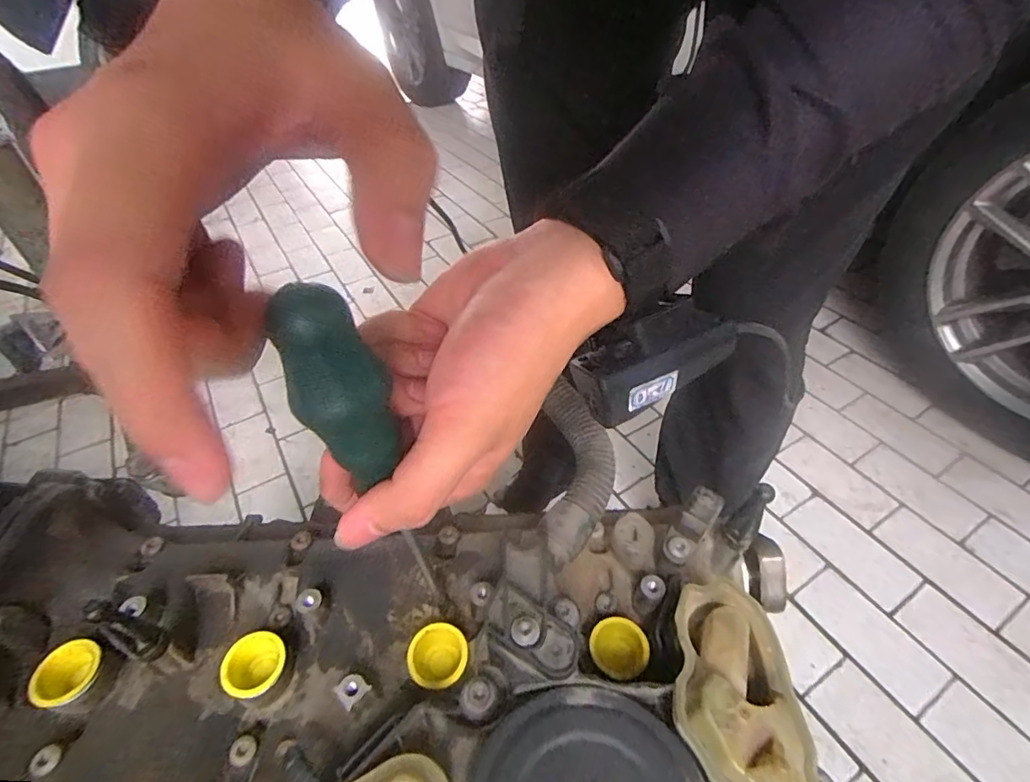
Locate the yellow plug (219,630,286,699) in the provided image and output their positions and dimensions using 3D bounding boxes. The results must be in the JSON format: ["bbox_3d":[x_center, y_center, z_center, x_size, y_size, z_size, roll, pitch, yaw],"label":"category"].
[{"bbox_3d":[-0.125,0.135,0.250,0.026,0.020,0.028,-2,45,2],"label":"yellow plug"}]

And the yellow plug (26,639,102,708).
[{"bbox_3d":[-0.212,0.136,0.245,0.026,0.013,0.028,-2,48,2],"label":"yellow plug"}]

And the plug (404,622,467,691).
[{"bbox_3d":[-0.037,0.132,0.253,0.028,0.020,0.029,-2,45,2],"label":"plug"}]

